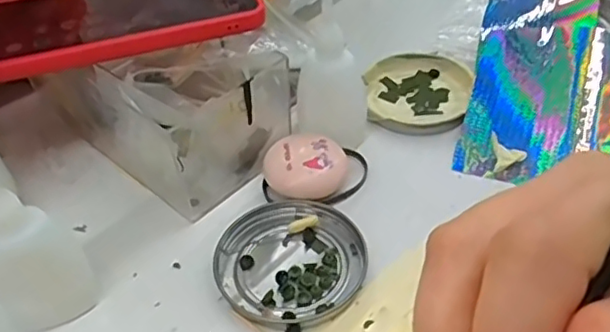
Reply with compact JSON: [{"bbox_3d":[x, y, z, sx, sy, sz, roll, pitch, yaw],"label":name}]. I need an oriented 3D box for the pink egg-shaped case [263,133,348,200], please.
[{"bbox_3d":[0.000,0.002,0.368,0.046,0.021,0.039,13,47,16],"label":"pink egg-shaped case"}]

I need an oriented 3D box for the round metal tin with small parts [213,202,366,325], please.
[{"bbox_3d":[-0.009,0.050,0.332,0.077,0.009,0.075,-2,44,2],"label":"round metal tin with small parts"}]

